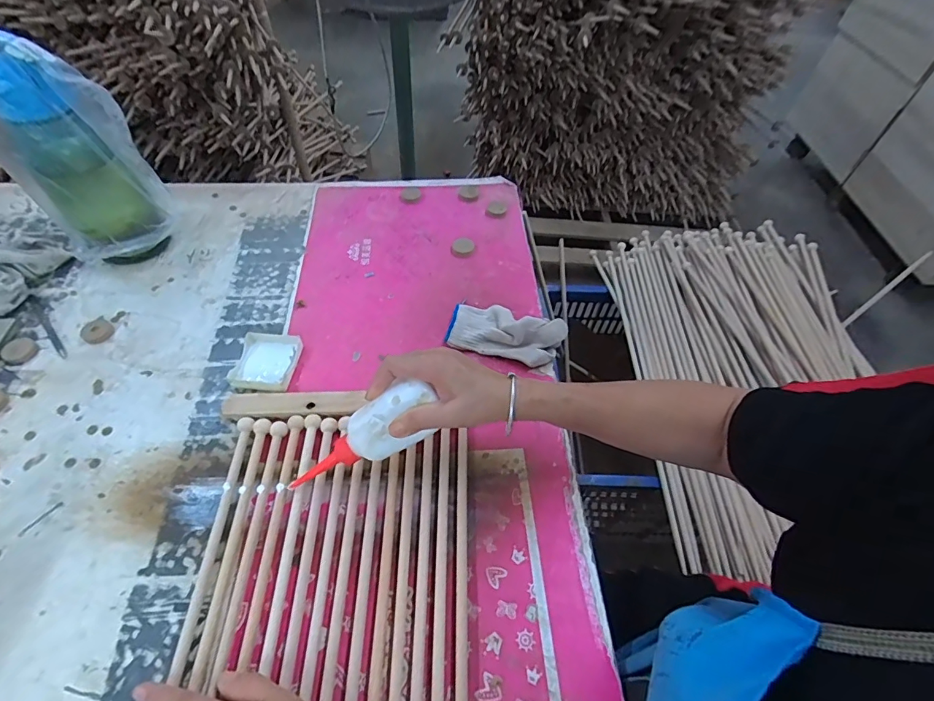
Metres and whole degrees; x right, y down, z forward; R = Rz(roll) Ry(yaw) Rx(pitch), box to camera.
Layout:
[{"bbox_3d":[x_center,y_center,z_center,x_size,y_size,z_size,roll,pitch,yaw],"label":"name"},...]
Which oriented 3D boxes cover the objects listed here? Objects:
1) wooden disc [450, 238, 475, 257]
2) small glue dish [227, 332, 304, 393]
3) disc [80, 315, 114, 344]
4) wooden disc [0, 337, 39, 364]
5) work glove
[{"bbox_3d":[-0.007,-0.163,0.707,0.034,0.012,0.038,10,53,6],"label":"wooden disc"},{"bbox_3d":[-0.254,0.014,0.568,0.071,0.016,0.081,2,53,0],"label":"small glue dish"},{"bbox_3d":[-0.493,-0.026,0.596,0.043,0.007,0.035,35,60,22],"label":"disc"},{"bbox_3d":[-0.573,-0.001,0.573,0.040,0.010,0.035,28,57,18],"label":"wooden disc"},{"bbox_3d":[0.053,-0.030,0.596,0.150,0.040,0.077,14,54,9],"label":"work glove"}]

